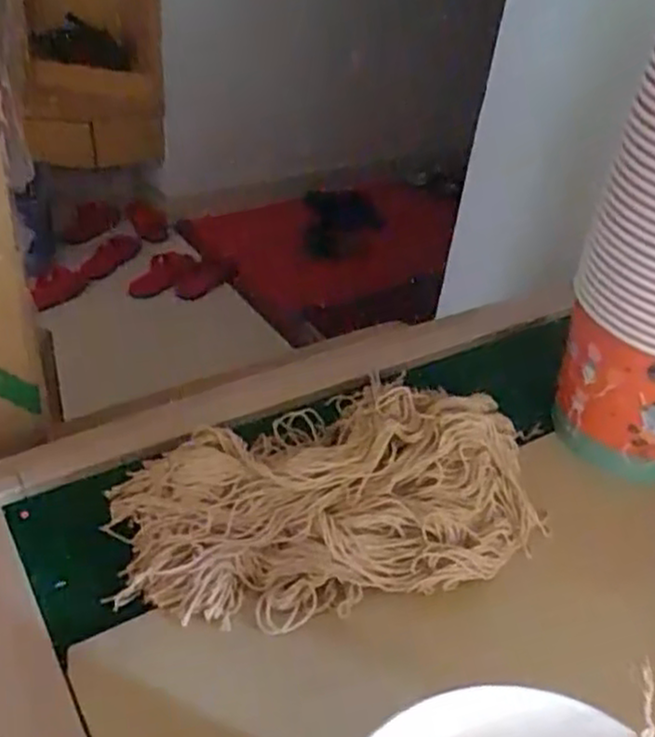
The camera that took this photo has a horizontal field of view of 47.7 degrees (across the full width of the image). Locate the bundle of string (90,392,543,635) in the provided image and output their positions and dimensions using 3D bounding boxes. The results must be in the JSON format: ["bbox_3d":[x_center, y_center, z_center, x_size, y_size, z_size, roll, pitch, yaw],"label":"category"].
[{"bbox_3d":[0.001,0.078,0.549,0.308,0.052,0.206,-7,40,-18],"label":"bundle of string"}]

